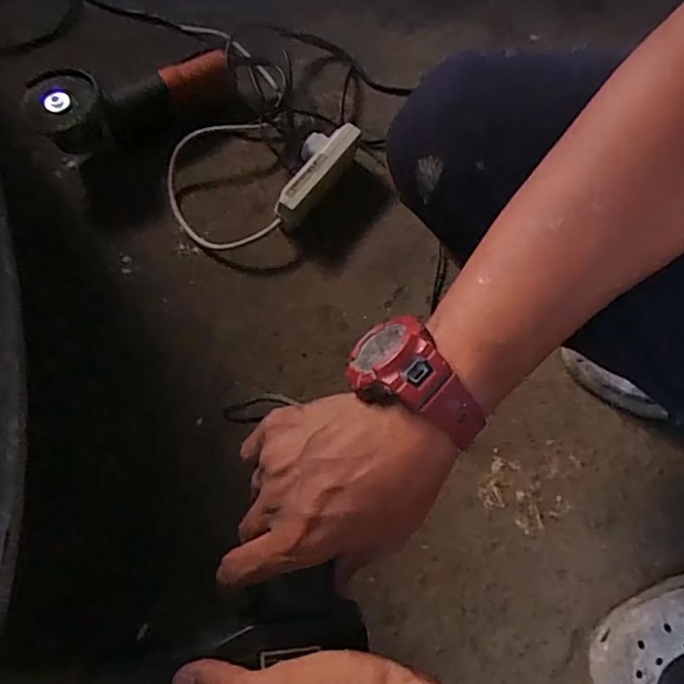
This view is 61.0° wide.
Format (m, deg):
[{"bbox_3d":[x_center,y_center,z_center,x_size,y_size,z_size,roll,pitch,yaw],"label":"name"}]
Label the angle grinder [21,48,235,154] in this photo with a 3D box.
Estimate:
[{"bbox_3d":[-0.284,-0.340,0.795,0.272,0.080,0.099,-28,67,-12],"label":"angle grinder"}]

